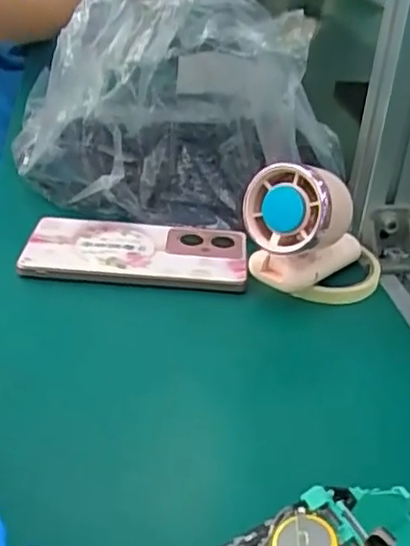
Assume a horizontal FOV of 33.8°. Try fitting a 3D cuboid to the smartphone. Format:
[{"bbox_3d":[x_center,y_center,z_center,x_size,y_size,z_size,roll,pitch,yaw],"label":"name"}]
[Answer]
[{"bbox_3d":[-0.051,-0.016,0.508,0.162,0.015,0.073,6,32,1],"label":"smartphone"}]

